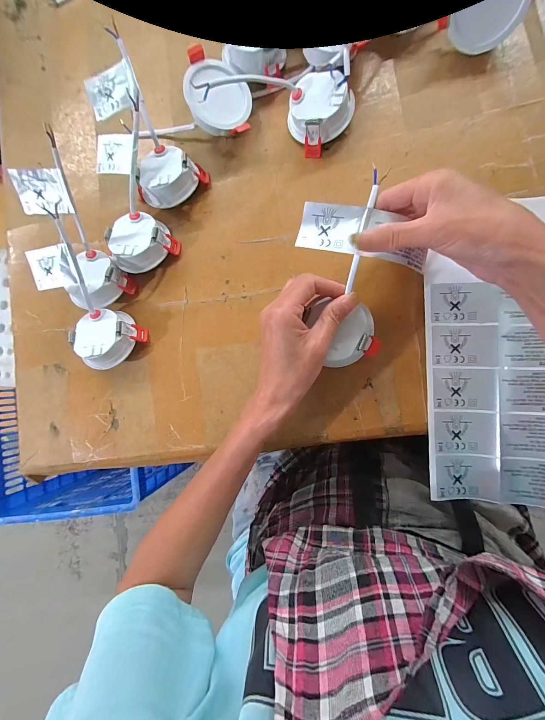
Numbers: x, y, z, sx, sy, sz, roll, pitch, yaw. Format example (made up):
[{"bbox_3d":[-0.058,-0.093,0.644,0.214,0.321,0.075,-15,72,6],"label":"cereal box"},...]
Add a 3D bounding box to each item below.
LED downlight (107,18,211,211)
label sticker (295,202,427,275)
[{"bbox_3d":[-0.147,-0.249,0.335,0.081,0.063,0.149,-34,82,5],"label":"LED downlight"},{"bbox_3d":[0.078,-0.106,0.258,0.112,0.015,0.043,22,90,10],"label":"label sticker"}]

